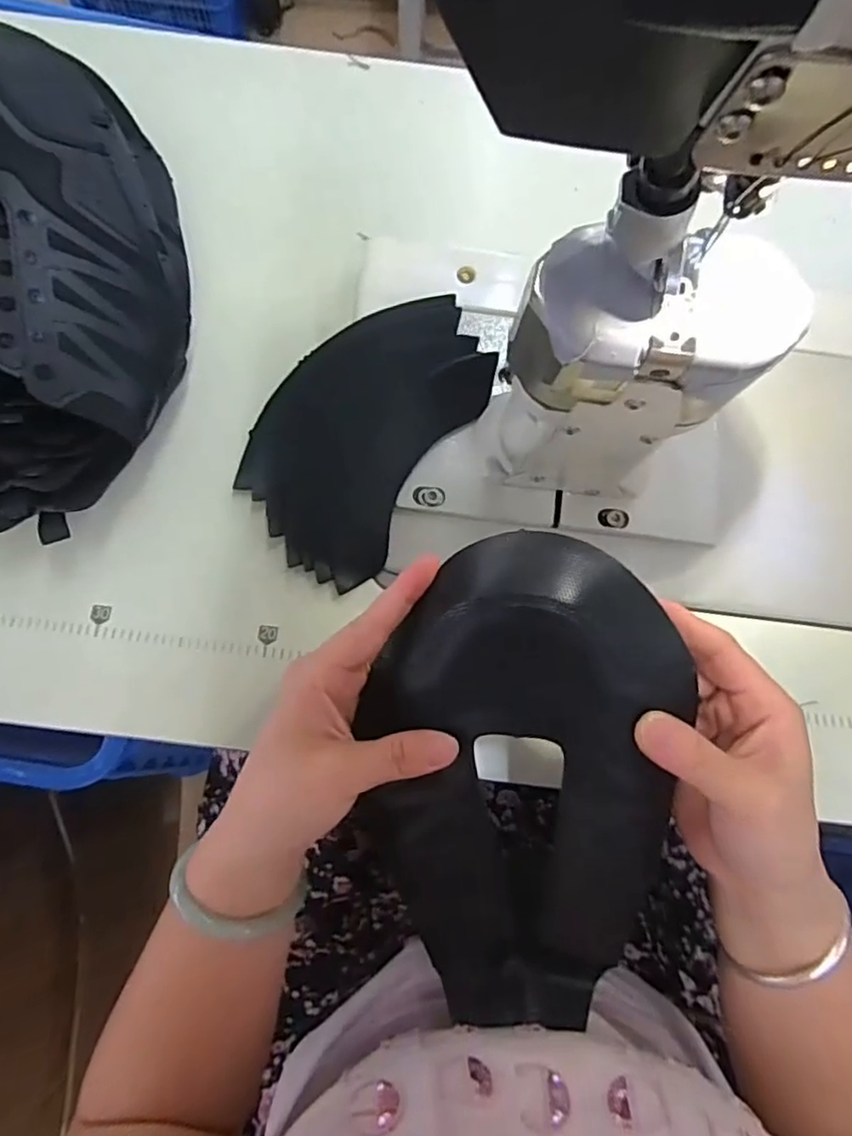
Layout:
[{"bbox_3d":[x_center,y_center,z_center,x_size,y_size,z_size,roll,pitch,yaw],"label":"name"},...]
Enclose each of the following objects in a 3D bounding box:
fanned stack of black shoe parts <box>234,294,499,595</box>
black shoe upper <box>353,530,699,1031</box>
[{"bbox_3d":[-0.043,-0.087,0.385,0.116,0.043,0.171,32,76,7],"label":"fanned stack of black shoe parts"},{"bbox_3d":[0.043,0.114,0.292,0.141,0.053,0.256,0,106,6],"label":"black shoe upper"}]

